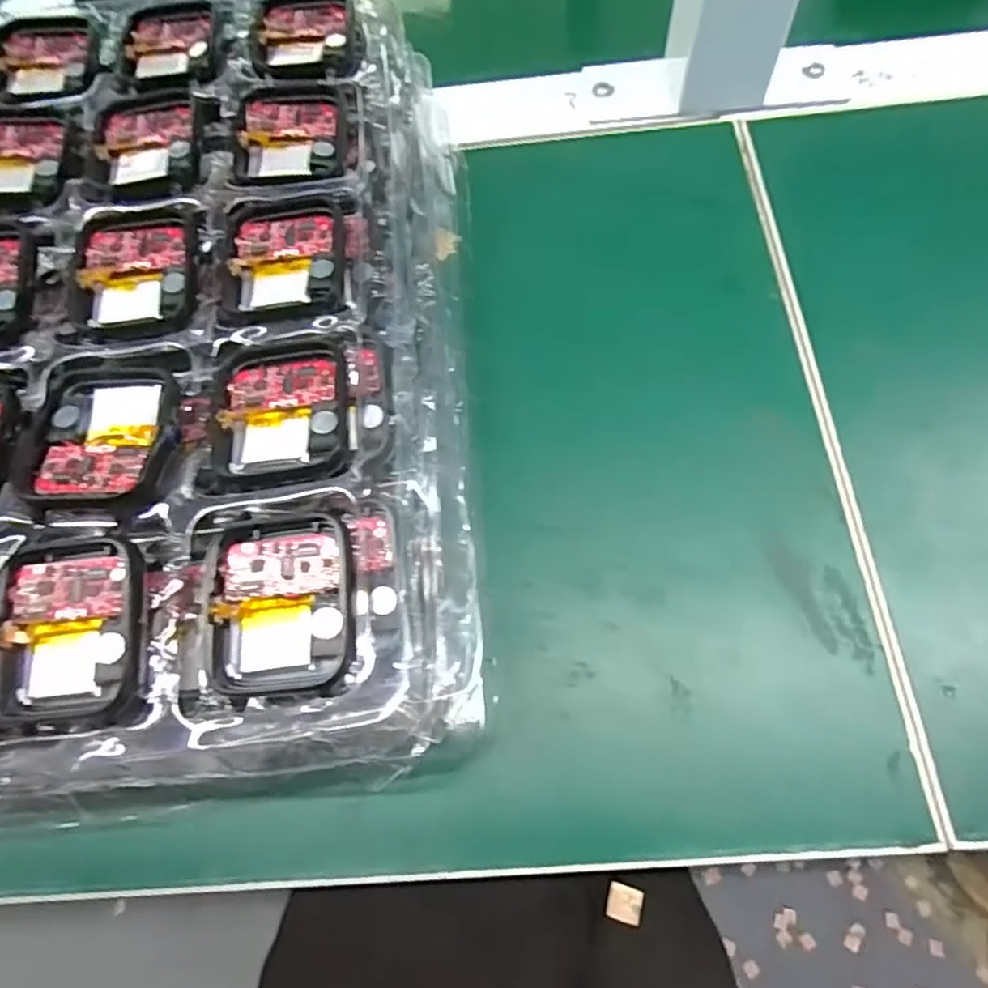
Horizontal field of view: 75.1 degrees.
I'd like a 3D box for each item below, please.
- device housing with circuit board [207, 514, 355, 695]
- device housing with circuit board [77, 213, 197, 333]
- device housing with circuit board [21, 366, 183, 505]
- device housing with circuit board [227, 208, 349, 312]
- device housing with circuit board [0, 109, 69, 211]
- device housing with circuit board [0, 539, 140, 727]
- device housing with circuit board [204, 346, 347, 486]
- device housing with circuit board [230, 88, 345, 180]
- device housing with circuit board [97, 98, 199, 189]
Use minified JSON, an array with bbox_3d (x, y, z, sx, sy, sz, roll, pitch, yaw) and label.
[{"bbox_3d":[-0.053,0.027,0.161,0.037,0.012,0.042,-2,67,3],"label":"device housing with circuit board"},{"bbox_3d":[-0.113,-0.072,0.203,0.036,0.004,0.044,-4,67,2],"label":"device housing with circuit board"},{"bbox_3d":[-0.109,-0.019,0.181,0.040,0.009,0.045,0,67,4],"label":"device housing with circuit board"},{"bbox_3d":[-0.065,-0.075,0.202,0.036,0.004,0.039,-4,67,2],"label":"device housing with circuit board"},{"bbox_3d":[-0.168,-0.117,0.224,0.037,0.010,0.049,-10,67,-1],"label":"device housing with circuit board"},{"bbox_3d":[-0.106,0.033,0.160,0.037,0.010,0.044,-4,67,2],"label":"device housing with circuit board"},{"bbox_3d":[-0.061,-0.023,0.181,0.037,0.007,0.043,-5,67,2],"label":"device housing with circuit board"},{"bbox_3d":[-0.070,-0.126,0.223,0.036,0.004,0.041,-2,67,3],"label":"device housing with circuit board"},{"bbox_3d":[-0.121,-0.124,0.223,0.036,0.004,0.044,-8,67,0],"label":"device housing with circuit board"}]

